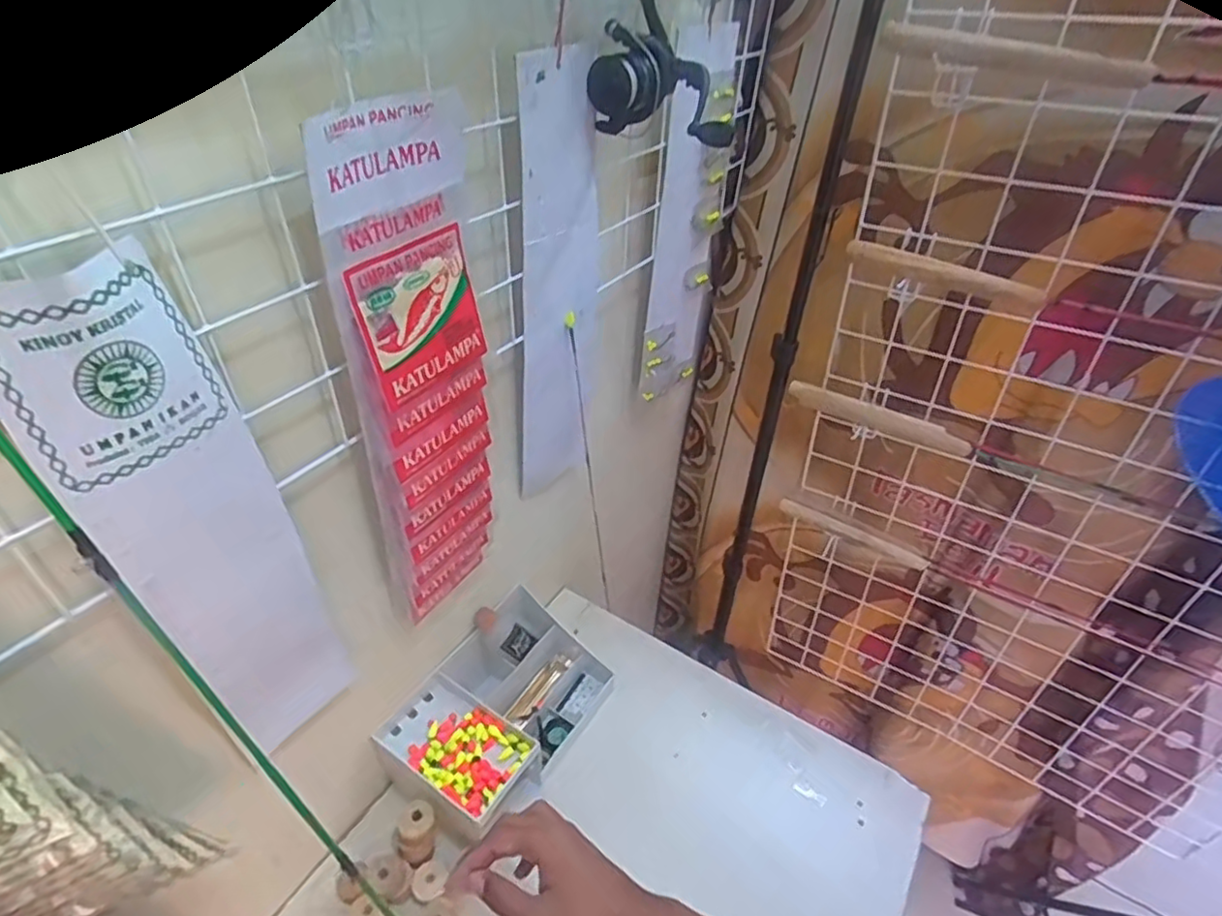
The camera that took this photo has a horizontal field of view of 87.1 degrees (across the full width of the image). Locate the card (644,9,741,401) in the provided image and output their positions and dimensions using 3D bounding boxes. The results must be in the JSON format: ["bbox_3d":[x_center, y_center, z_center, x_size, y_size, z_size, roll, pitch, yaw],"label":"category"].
[{"bbox_3d":[0.098,-0.262,0.752,0.033,0.410,0.150,32,51,29],"label":"card"}]

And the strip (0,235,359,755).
[{"bbox_3d":[-0.235,0.062,0.389,0.024,0.366,0.089,25,46,25],"label":"strip"}]

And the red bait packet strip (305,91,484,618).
[{"bbox_3d":[-0.137,-0.041,0.489,0.027,0.404,0.125,22,45,23],"label":"red bait packet strip"}]

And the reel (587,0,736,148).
[{"bbox_3d":[0.041,-0.311,0.503,0.115,0.098,0.078,5,41,4],"label":"reel"}]

